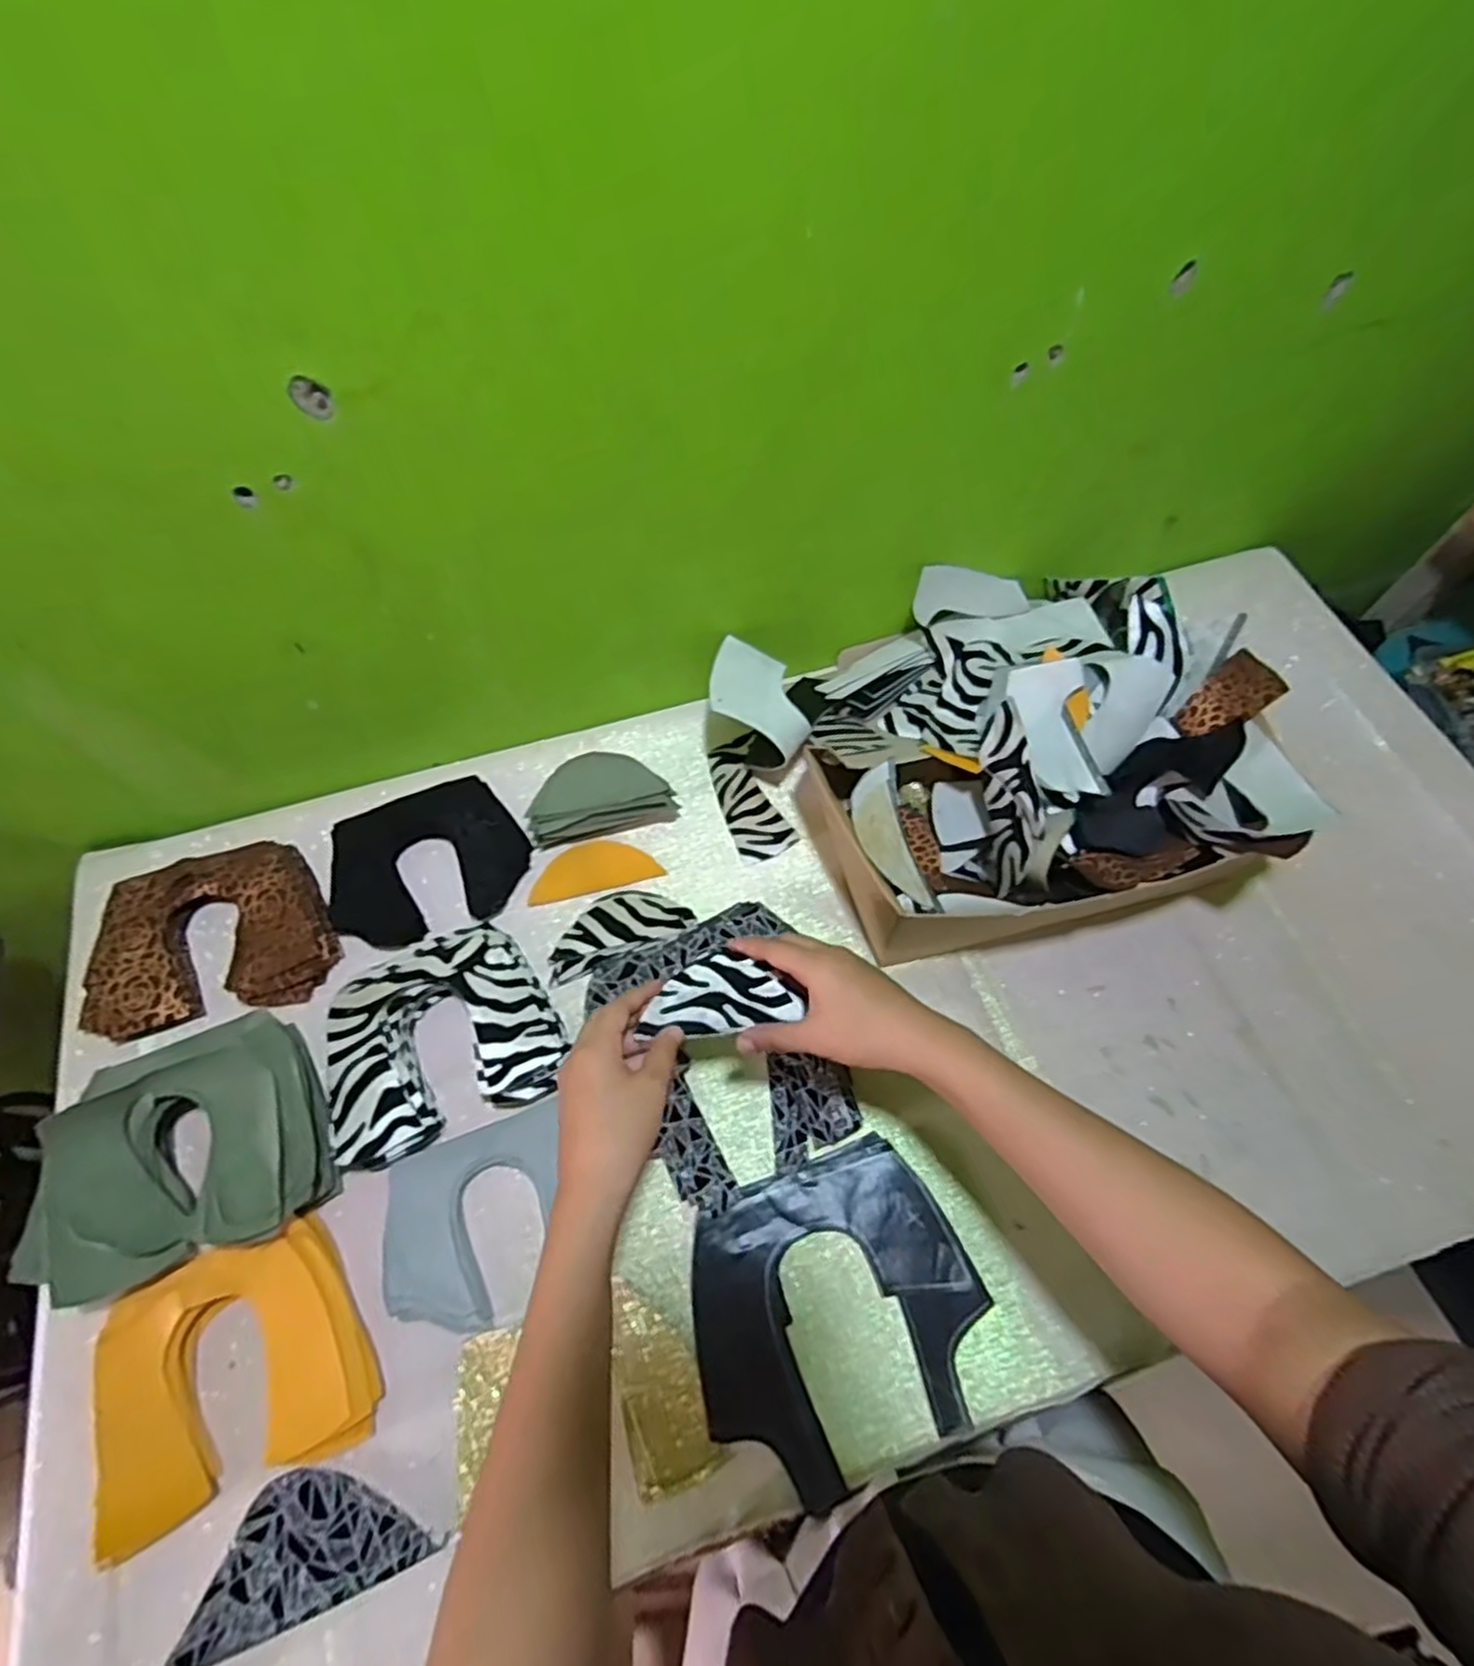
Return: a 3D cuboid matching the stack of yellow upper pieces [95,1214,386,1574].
[{"bbox_3d":[-0.316,0.334,0.471,0.148,0.026,0.137,-20,64,-11],"label":"stack of yellow upper pieces"}]

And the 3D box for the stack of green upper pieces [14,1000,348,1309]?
[{"bbox_3d":[-0.371,0.214,0.507,0.164,0.072,0.144,-20,64,-11],"label":"stack of green upper pieces"}]

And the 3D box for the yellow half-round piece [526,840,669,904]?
[{"bbox_3d":[-0.123,0.029,0.648,0.110,0.006,0.044,-13,74,-3],"label":"yellow half-round piece"}]

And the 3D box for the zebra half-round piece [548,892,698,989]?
[{"bbox_3d":[-0.097,0.074,0.610,0.118,0.021,0.060,-14,63,-8],"label":"zebra half-round piece"}]

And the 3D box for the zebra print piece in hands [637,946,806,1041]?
[{"bbox_3d":[-0.013,0.103,0.485,0.101,0.015,0.050,-7,62,-4],"label":"zebra print piece in hands"}]

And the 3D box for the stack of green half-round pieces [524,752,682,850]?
[{"bbox_3d":[-0.121,-0.032,0.658,0.127,0.037,0.066,-16,63,-9],"label":"stack of green half-round pieces"}]

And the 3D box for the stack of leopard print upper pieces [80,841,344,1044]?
[{"bbox_3d":[-0.424,0.086,0.600,0.174,0.039,0.139,-22,64,-12],"label":"stack of leopard print upper pieces"}]

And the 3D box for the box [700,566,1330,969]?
[{"bbox_3d":[0.203,-0.078,0.625,0.420,0.125,0.331,-14,63,-8],"label":"box"}]

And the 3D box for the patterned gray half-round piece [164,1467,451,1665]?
[{"bbox_3d":[-0.256,0.419,0.441,0.144,0.004,0.069,-19,61,-12],"label":"patterned gray half-round piece"}]

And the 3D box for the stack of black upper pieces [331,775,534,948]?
[{"bbox_3d":[-0.265,0.025,0.635,0.167,0.031,0.124,-23,64,-12],"label":"stack of black upper pieces"}]

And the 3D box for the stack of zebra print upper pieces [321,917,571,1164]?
[{"bbox_3d":[-0.220,0.149,0.557,0.167,0.036,0.139,-22,64,-11],"label":"stack of zebra print upper pieces"}]

